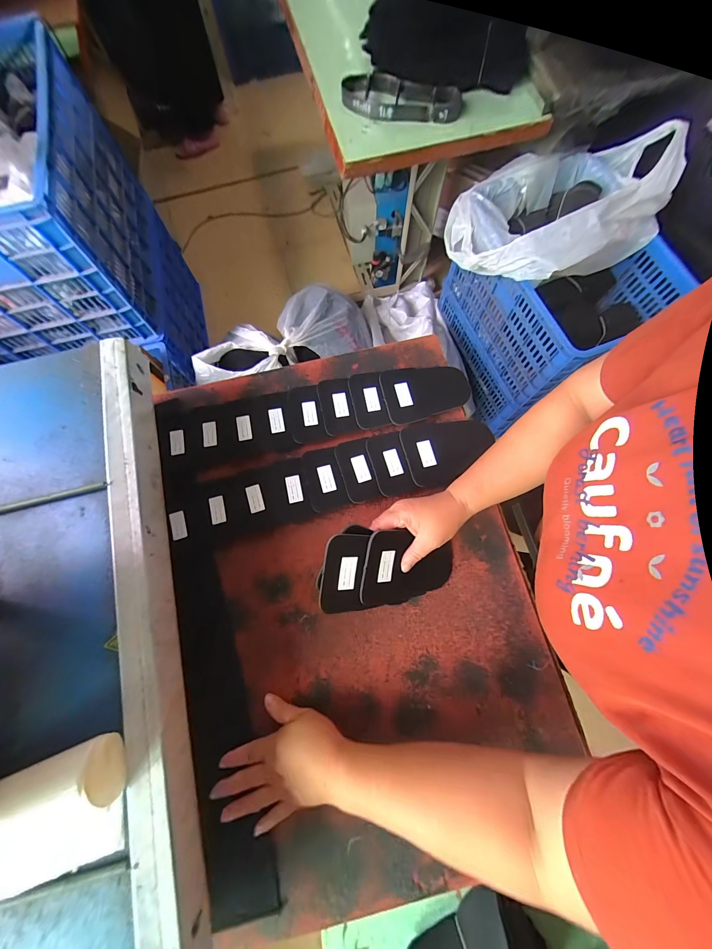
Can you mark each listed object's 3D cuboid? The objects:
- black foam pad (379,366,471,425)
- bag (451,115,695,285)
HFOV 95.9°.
[{"bbox_3d":[0.113,-0.134,0.512,0.135,0.009,0.089,-12,79,-1],"label":"black foam pad"},{"bbox_3d":[0.564,-0.717,0.892,0.532,0.206,0.375,-20,74,-4],"label":"bag"}]

